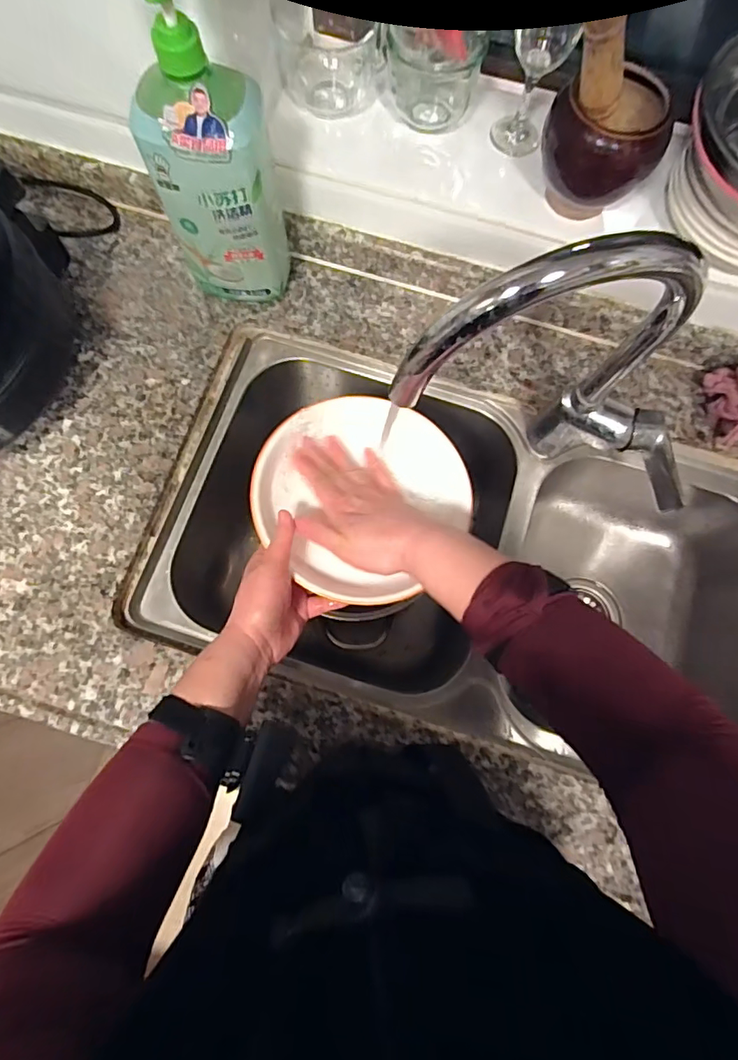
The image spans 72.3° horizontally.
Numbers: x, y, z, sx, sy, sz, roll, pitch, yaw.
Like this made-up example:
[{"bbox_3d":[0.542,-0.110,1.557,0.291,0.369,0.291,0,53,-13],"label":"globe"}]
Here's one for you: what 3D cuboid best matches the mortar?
[{"bbox_3d":[0.221,-0.368,0.490,0.107,0.099,0.100,23,76,4],"label":"mortar"}]

